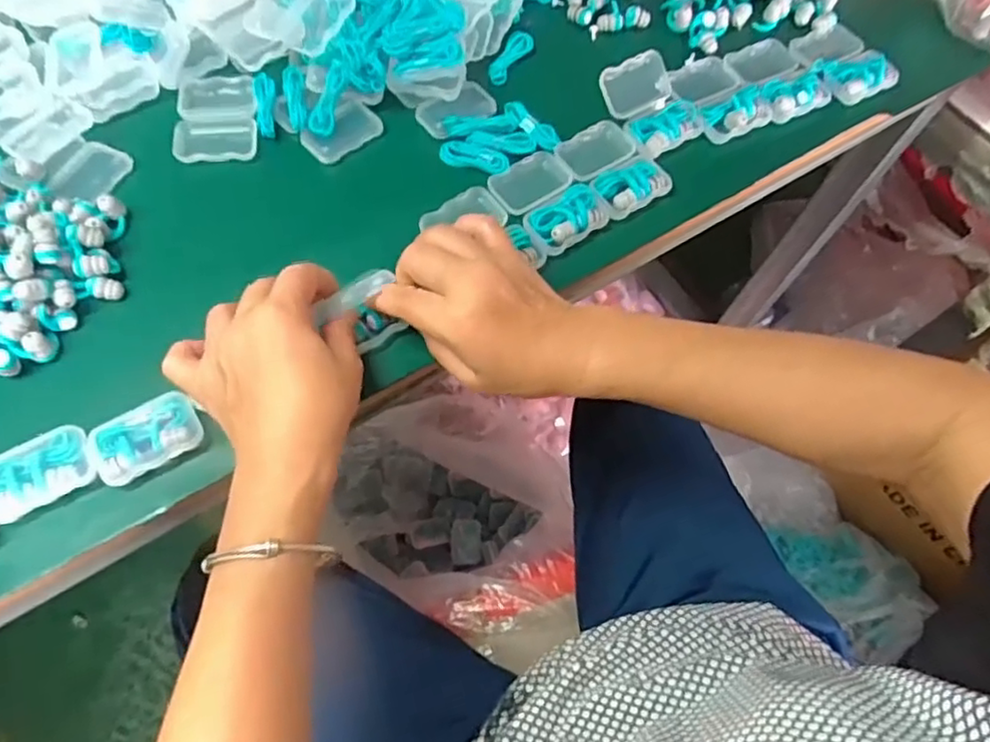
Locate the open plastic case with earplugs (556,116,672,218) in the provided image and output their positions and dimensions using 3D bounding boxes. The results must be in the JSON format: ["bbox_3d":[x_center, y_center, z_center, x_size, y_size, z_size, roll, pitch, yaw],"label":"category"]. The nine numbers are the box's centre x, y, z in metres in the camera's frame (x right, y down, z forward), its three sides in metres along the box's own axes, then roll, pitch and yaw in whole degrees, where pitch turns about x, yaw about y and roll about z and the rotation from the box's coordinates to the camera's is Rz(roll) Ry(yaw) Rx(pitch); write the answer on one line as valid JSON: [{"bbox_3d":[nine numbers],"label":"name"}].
[{"bbox_3d":[0.085,-0.149,0.466,0.057,0.012,0.078,-31,70,-16],"label":"open plastic case with earplugs"}]

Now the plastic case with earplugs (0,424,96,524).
[{"bbox_3d":[-0.245,0.056,0.350,0.054,0.017,0.037,-26,69,-15],"label":"plastic case with earplugs"}]

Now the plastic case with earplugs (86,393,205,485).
[{"bbox_3d":[-0.193,0.037,0.360,0.055,0.016,0.035,-31,70,-16],"label":"plastic case with earplugs"}]

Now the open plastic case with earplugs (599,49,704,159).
[{"bbox_3d":[0.119,-0.201,0.486,0.059,0.023,0.075,-33,71,-17],"label":"open plastic case with earplugs"}]

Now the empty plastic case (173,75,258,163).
[{"bbox_3d":[-0.202,-0.185,0.471,0.056,0.013,0.080,-7,65,-7],"label":"empty plastic case"}]

